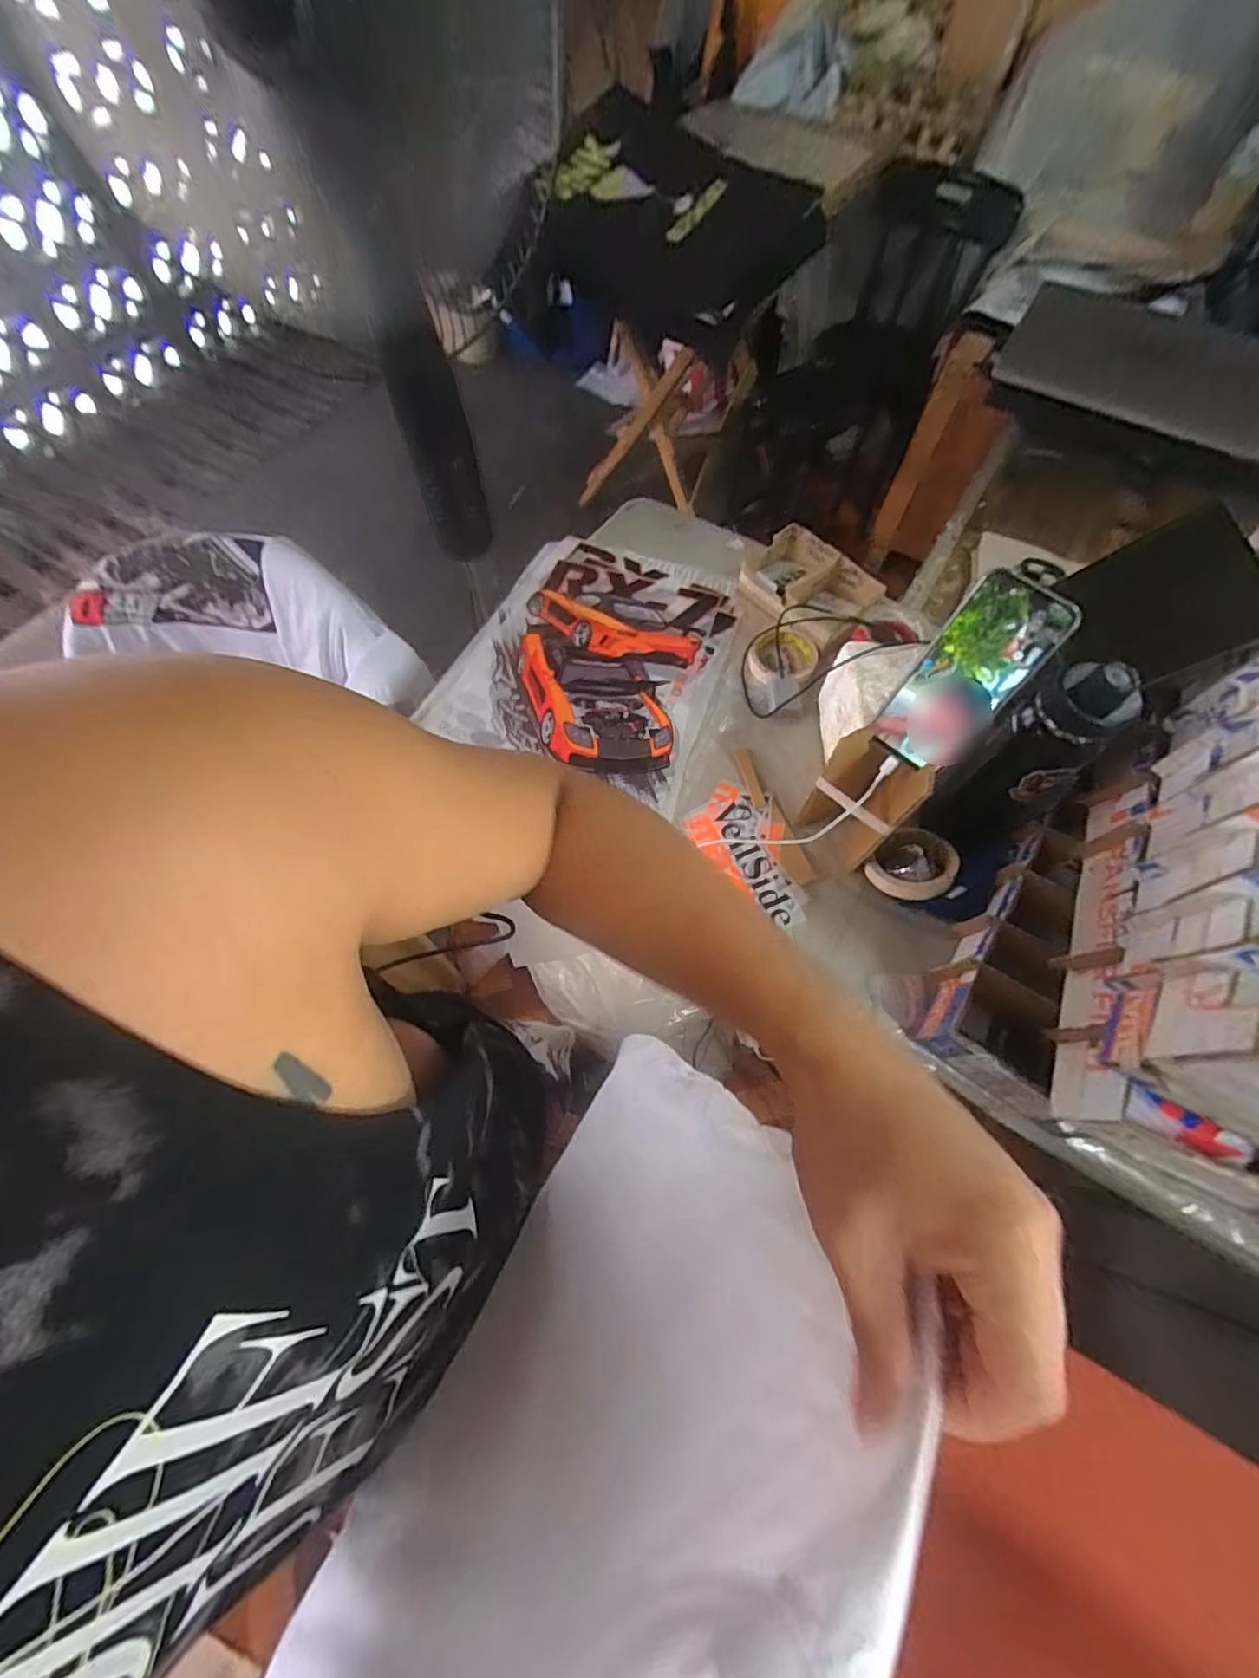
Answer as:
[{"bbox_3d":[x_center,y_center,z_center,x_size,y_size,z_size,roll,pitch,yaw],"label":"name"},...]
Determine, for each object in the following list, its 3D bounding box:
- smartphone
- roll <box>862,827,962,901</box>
[{"bbox_3d":[0.286,-0.137,0.497,0.076,0.167,0.013,46,40,18],"label":"smartphone"},{"bbox_3d":[0.327,0.028,0.671,0.091,0.048,0.091,-4,65,9],"label":"roll"}]

